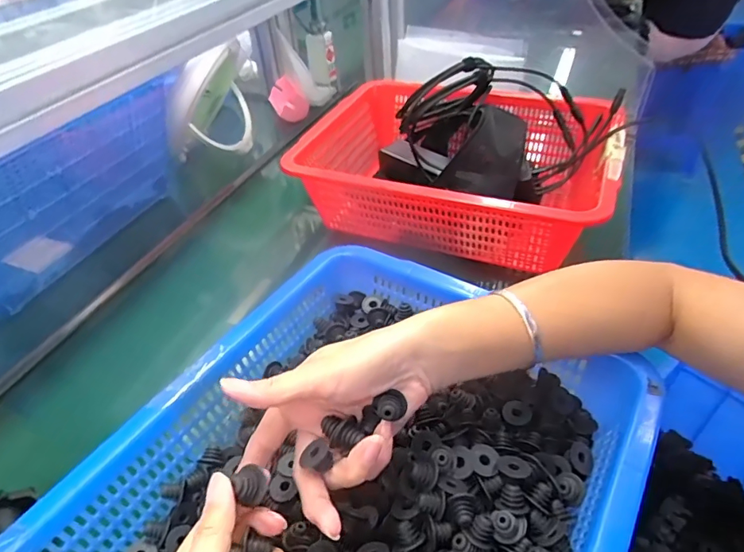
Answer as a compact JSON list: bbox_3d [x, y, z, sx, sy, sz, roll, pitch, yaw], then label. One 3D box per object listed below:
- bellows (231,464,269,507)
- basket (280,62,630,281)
[{"bbox_3d":[-0.063,0.109,0.254,0.015,0.014,0.015,-19,44,-15],"label":"bellows"},{"bbox_3d":[0.123,-0.170,0.663,0.380,0.169,0.312,13,45,19],"label":"basket"}]

